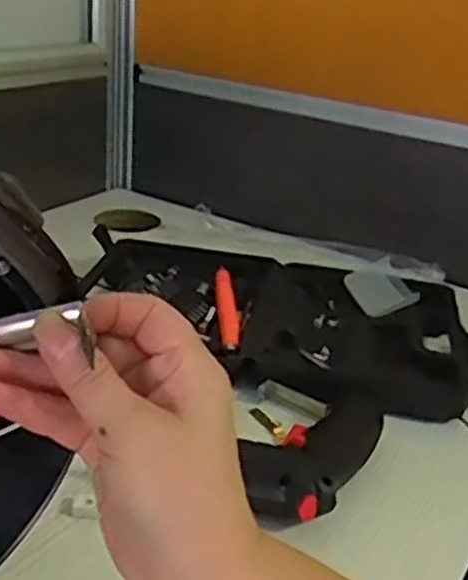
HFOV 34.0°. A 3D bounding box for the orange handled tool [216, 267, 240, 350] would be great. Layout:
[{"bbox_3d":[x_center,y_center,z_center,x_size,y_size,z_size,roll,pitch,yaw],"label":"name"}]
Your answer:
[{"bbox_3d":[-0.005,0.017,0.675,0.016,0.014,0.149,2,25,-6],"label":"orange handled tool"}]

